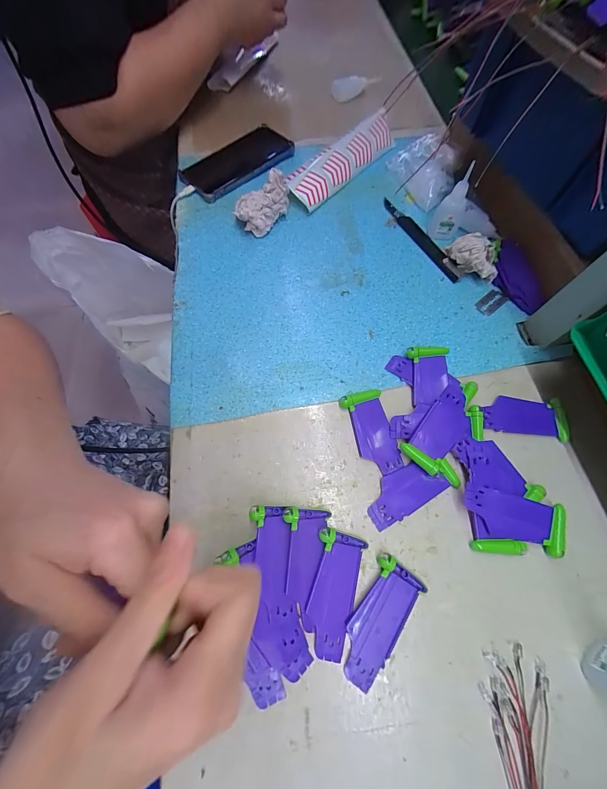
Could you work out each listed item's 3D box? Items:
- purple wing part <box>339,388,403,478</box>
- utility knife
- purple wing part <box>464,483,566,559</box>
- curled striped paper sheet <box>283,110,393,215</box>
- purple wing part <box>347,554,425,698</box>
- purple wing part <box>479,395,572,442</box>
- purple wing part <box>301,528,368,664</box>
[{"bbox_3d":[0.068,0.037,0.296,0.039,0.008,0.082,-14,68,-5],"label":"purple wing part"},{"bbox_3d":[0.155,-0.213,0.399,0.017,0.011,0.161,-28,70,-11],"label":"utility knife"},{"bbox_3d":[0.183,0.109,0.262,0.084,0.017,0.041,12,68,5],"label":"purple wing part"},{"bbox_3d":[0.058,-0.344,0.437,0.051,0.040,0.205,41,73,15],"label":"curled striped paper sheet"},{"bbox_3d":[0.059,0.180,0.238,0.040,0.009,0.088,35,72,14],"label":"purple wing part"},{"bbox_3d":[0.224,0.022,0.302,0.082,0.007,0.040,10,68,4],"label":"purple wing part"},{"bbox_3d":[0.023,0.161,0.242,0.040,0.011,0.088,17,69,7],"label":"purple wing part"}]

